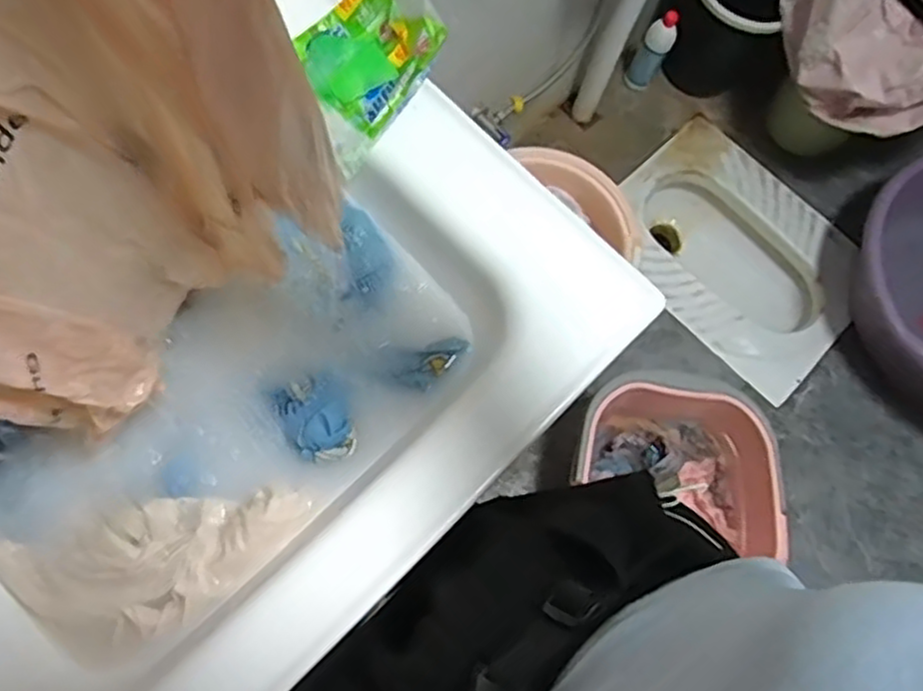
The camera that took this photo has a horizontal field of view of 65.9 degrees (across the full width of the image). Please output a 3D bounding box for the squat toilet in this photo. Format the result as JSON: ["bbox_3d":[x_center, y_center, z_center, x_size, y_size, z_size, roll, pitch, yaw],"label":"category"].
[{"bbox_3d":[0.575,-0.178,1.591,0.421,0.228,0.549,-40,79,-16],"label":"squat toilet"}]

